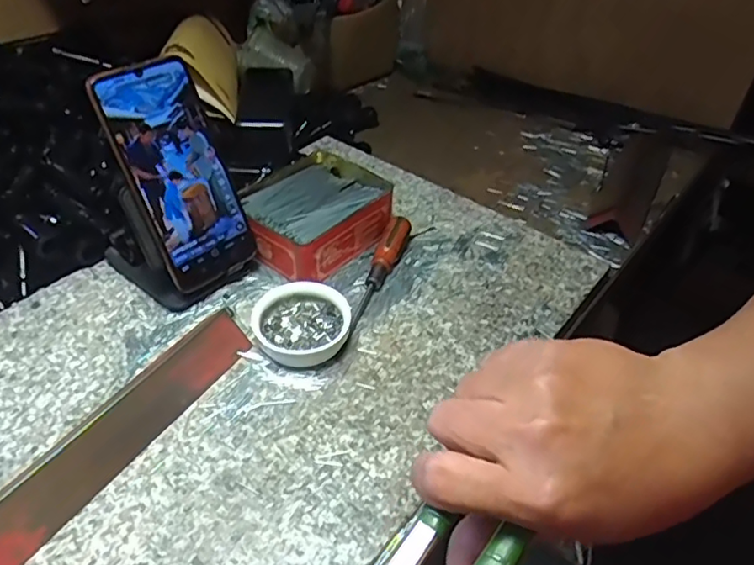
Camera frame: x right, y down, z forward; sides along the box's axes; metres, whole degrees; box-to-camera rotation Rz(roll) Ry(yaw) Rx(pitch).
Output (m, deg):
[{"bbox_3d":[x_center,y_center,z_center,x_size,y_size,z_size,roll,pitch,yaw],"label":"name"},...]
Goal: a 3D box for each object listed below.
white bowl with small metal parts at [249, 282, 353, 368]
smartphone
[{"bbox_3d":[-0.056,0.035,0.446,0.072,0.029,0.066,1,41,-1],"label":"white bowl with small metal parts"},{"bbox_3d":[-0.149,-0.081,0.451,0.078,0.167,0.007,-35,28,-34],"label":"smartphone"}]

